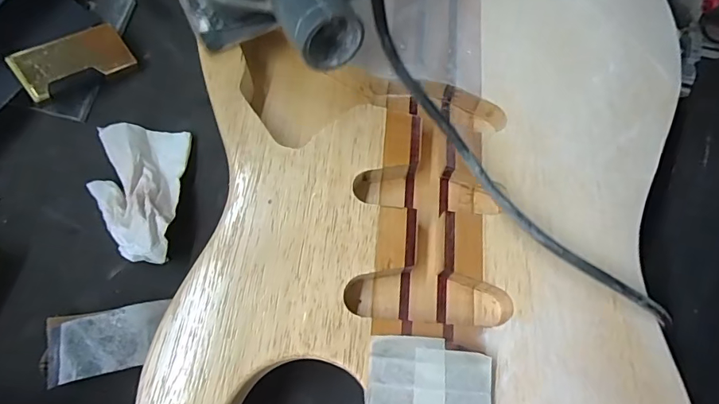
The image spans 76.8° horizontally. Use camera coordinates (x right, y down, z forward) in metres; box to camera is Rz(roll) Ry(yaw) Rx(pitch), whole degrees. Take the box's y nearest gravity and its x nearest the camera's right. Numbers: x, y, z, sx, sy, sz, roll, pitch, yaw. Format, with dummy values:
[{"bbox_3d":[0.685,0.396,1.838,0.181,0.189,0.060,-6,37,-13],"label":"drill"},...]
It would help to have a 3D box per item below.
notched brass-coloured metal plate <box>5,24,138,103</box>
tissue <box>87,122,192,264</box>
[{"bbox_3d":[-0.189,-0.095,0.301,0.068,0.004,0.034,-36,93,-27],"label":"notched brass-coloured metal plate"},{"bbox_3d":[-0.141,-0.008,0.286,0.055,0.032,0.091,-1,75,-1],"label":"tissue"}]

